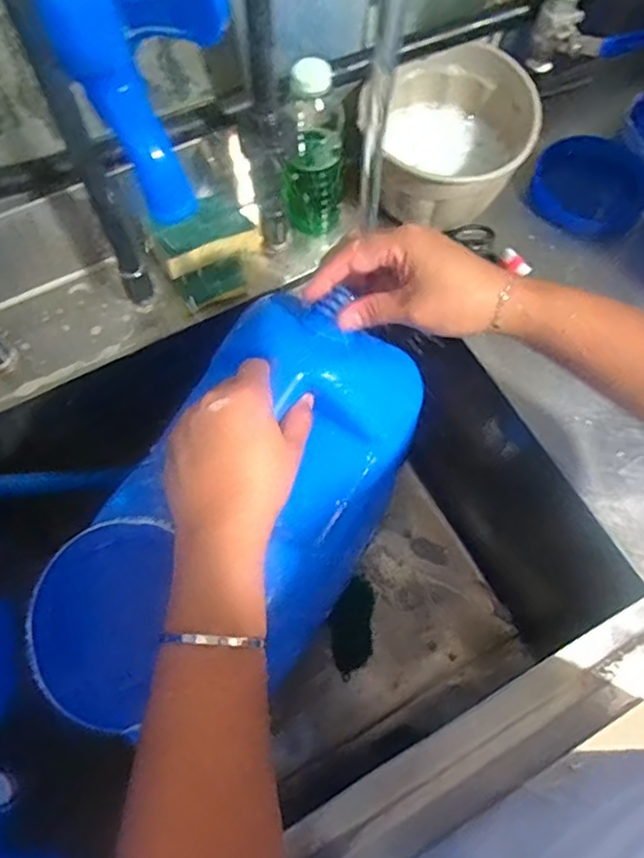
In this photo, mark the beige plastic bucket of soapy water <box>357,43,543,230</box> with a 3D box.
[{"bbox_3d":[0.125,-0.288,0.613,0.160,0.095,0.171,19,66,9],"label":"beige plastic bucket of soapy water"}]

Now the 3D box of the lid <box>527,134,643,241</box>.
[{"bbox_3d":[0.292,-0.263,0.653,0.121,0.020,0.119,39,80,-2],"label":"lid"}]

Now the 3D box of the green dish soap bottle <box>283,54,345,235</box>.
[{"bbox_3d":[-0.010,-0.271,0.574,0.051,0.165,0.053,-3,65,-2],"label":"green dish soap bottle"}]

